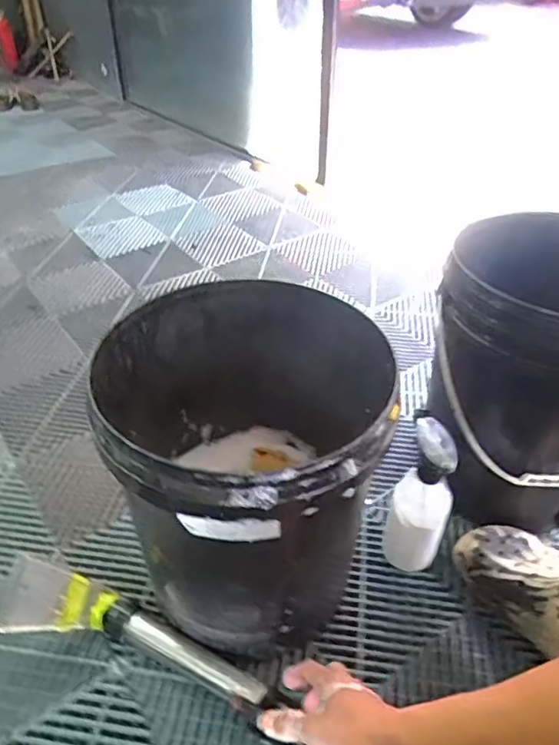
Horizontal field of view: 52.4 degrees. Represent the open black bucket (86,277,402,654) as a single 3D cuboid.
[{"bbox_3d":[-0.044,0.121,0.681,0.284,0.364,0.315,12,39,14],"label":"open black bucket"}]

